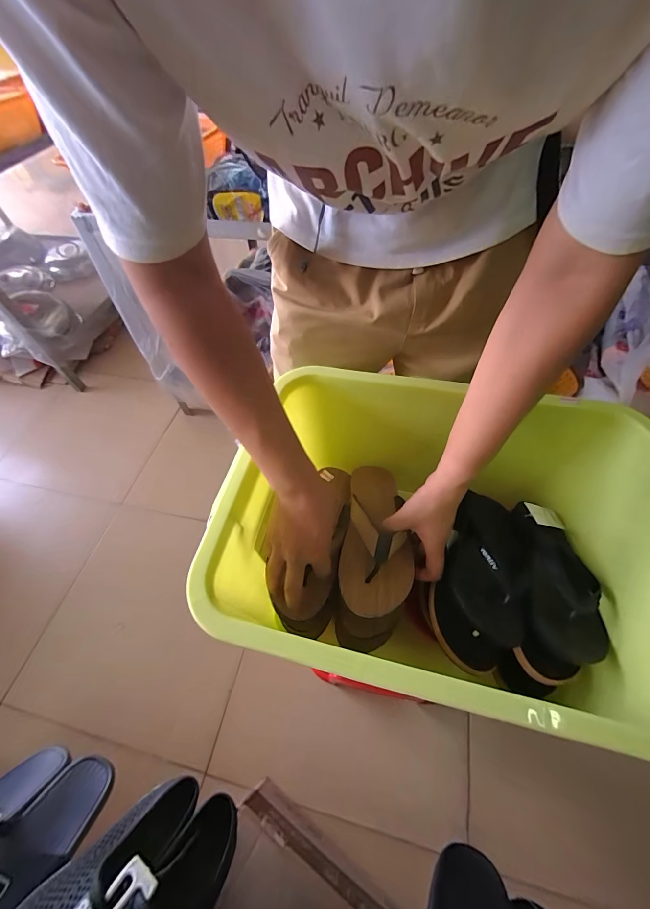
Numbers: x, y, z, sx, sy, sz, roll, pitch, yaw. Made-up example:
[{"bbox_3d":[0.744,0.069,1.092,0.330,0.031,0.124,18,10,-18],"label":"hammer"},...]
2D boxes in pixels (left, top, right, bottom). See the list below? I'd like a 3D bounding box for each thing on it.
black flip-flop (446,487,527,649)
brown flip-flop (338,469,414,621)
[{"bbox_3d":[0.223,0.133,0.486,0.089,0.057,0.228,10,42,11],"label":"black flip-flop"},{"bbox_3d":[0.076,0.103,0.510,0.095,0.047,0.241,3,43,6],"label":"brown flip-flop"}]

